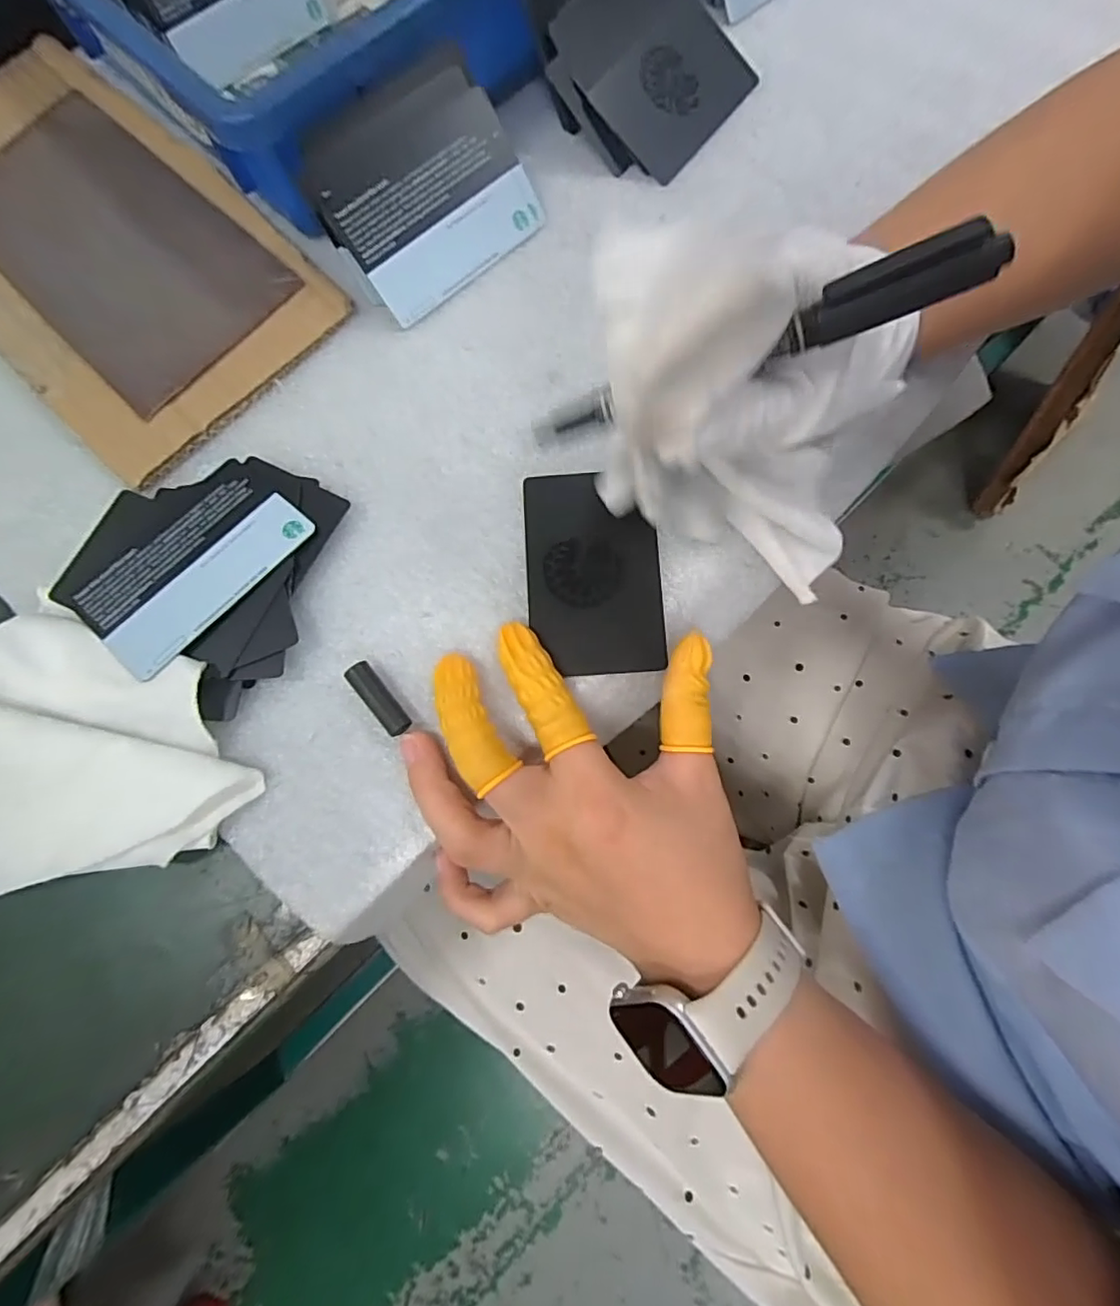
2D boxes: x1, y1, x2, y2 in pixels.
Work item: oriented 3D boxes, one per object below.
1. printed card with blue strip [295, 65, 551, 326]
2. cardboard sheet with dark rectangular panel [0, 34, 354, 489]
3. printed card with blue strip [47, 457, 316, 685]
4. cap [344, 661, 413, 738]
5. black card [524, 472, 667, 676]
[{"bbox_3d":[-0.058,-0.208,0.261,0.091,0.008,0.072,-41,115,-8],"label":"printed card with blue strip"},{"bbox_3d":[-0.236,-0.209,0.287,0.268,0.014,0.132,43,81,11],"label":"cardboard sheet with dark rectangular panel"},{"bbox_3d":[-0.147,-0.037,0.230,0.056,0.004,0.085,39,76,12],"label":"printed card with blue strip"},{"bbox_3d":[-0.069,0.018,0.220,0.010,0.011,0.031,-37,78,-7],"label":"cap"},{"bbox_3d":[0.014,-0.033,0.236,0.053,0.004,0.083,-4,81,3],"label":"black card"}]

